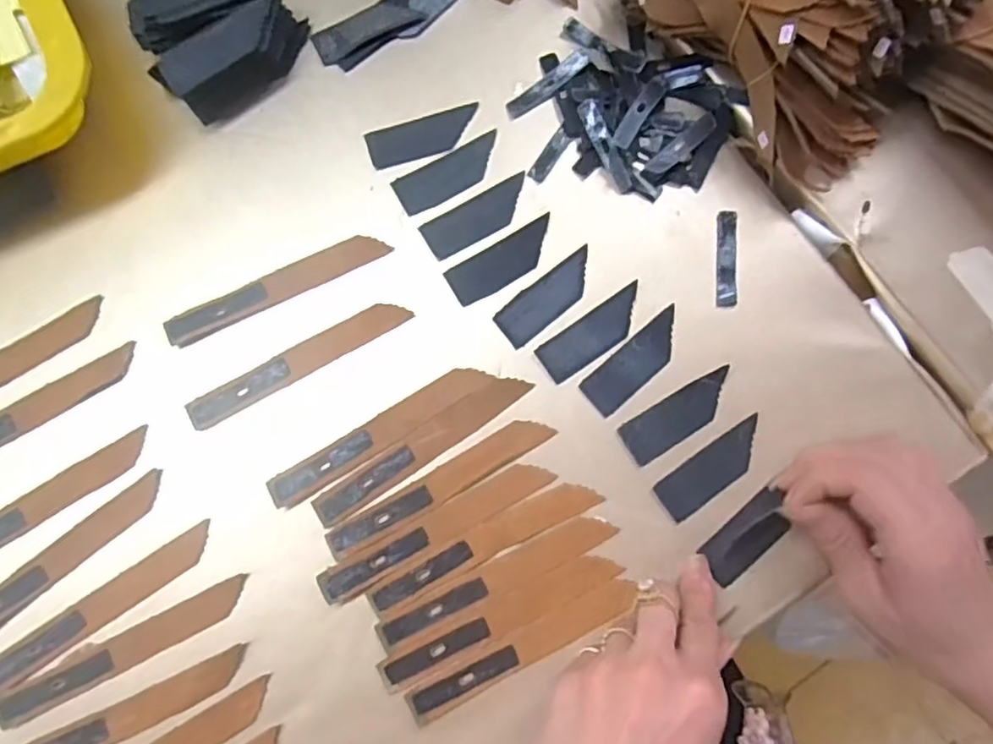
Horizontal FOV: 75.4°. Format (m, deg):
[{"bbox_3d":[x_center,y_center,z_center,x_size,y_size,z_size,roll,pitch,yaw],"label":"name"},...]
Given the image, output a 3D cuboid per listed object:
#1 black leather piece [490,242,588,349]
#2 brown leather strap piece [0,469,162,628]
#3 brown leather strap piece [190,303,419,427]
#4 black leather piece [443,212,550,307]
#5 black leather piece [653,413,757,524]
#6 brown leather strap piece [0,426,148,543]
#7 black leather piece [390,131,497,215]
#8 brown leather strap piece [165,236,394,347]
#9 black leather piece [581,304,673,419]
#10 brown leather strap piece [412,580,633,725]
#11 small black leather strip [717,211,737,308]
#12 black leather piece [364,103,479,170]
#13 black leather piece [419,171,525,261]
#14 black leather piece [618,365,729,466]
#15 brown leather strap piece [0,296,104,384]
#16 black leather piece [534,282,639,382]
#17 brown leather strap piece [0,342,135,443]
[{"bbox_3d":[0.029,-0.041,0.345,0.062,0.004,0.023,-39,83,-6],"label":"black leather piece"},{"bbox_3d":[-0.220,0.096,0.321,0.124,0.004,0.017,-39,84,-8],"label":"brown leather strap piece"},{"bbox_3d":[-0.104,-0.005,0.340,0.123,0.004,0.015,-29,82,-5],"label":"brown leather strap piece"},{"bbox_3d":[0.004,-0.060,0.349,0.063,0.004,0.024,-31,82,-5],"label":"black leather piece"},{"bbox_3d":[0.112,0.050,0.329,0.063,0.004,0.022,-34,82,-6],"label":"black leather piece"},{"bbox_3d":[-0.233,0.068,0.325,0.124,0.006,0.014,-33,82,-5],"label":"brown leather strap piece"},{"bbox_3d":[-0.025,-0.110,0.358,0.063,0.004,0.025,-29,82,-5],"label":"black leather piece"},{"bbox_3d":[-0.118,-0.046,0.346,0.123,0.004,0.016,-26,82,-4],"label":"brown leather strap piece"},{"bbox_3d":[0.074,-0.005,0.339,0.063,0.004,0.022,-41,83,-6],"label":"black leather piece"},{"bbox_3d":[0.014,0.136,0.313,0.120,0.004,0.015,-27,82,-3],"label":"brown leather strap piece"},{"bbox_3d":[0.126,-0.062,0.348,0.010,0.004,0.054,3,81,0],"label":"small black leather strip"},{"bbox_3d":[-0.041,-0.133,0.362,0.063,0.004,0.024,-18,81,-3],"label":"black leather piece"},{"bbox_3d":[-0.009,-0.086,0.354,0.063,0.004,0.023,-31,82,-5],"label":"black leather piece"},{"bbox_3d":[0.095,0.023,0.333,0.063,0.005,0.023,-31,82,-5],"label":"black leather piece"},{"bbox_3d":[-0.264,-0.002,0.339,0.124,0.004,0.017,-31,85,-8],"label":"brown leather strap piece"},{"bbox_3d":[0.052,-0.020,0.342,0.063,0.004,0.022,-34,80,-4],"label":"black leather piece"},{"bbox_3d":[-0.244,0.022,0.335,0.122,0.004,0.017,-30,80,-8],"label":"brown leather strap piece"}]

